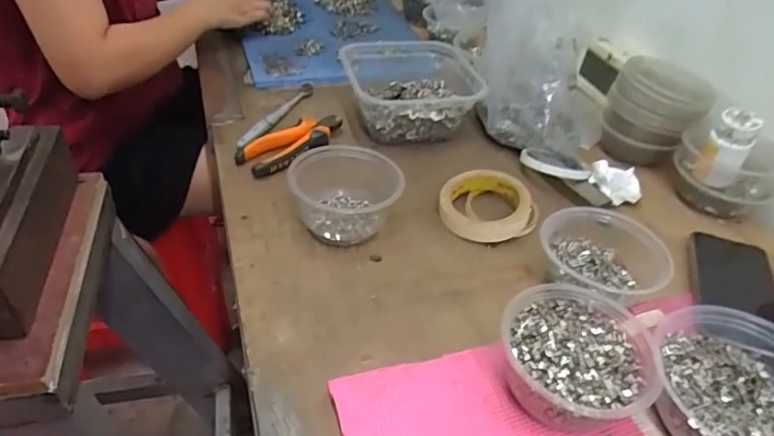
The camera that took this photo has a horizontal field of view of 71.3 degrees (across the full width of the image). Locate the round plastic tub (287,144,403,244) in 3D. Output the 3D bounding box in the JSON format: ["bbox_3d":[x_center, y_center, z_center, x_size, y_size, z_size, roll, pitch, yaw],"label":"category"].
[{"bbox_3d":[-0.045,-0.024,0.570,0.121,0.064,0.100,10,40,6],"label":"round plastic tub"}]

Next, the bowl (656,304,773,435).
[{"bbox_3d":[0.275,0.132,0.414,0.131,0.055,0.137,4,40,-3],"label":"bowl"}]

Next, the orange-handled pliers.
[{"bbox_3d":[-0.111,-0.097,0.670,0.152,0.024,0.052,-30,52,-35],"label":"orange-handled pliers"}]

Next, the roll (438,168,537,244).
[{"bbox_3d":[0.111,-0.013,0.609,0.100,0.039,0.100,4,40,-3],"label":"roll"}]

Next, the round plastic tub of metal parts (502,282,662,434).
[{"bbox_3d":[0.147,0.109,0.429,0.116,0.057,0.131,14,41,10],"label":"round plastic tub of metal parts"}]

